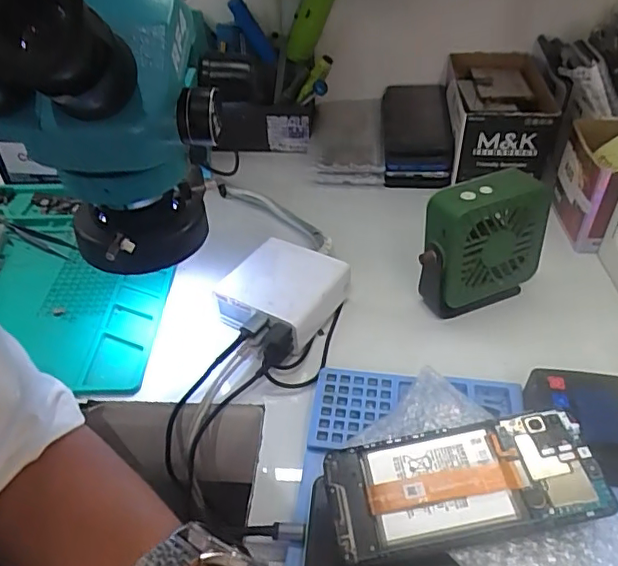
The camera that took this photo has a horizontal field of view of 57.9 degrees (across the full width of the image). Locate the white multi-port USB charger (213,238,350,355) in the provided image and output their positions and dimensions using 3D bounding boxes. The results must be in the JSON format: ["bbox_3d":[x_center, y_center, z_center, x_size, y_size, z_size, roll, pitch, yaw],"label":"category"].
[{"bbox_3d":[-0.026,0.008,0.484,0.090,0.040,0.095,26,48,28],"label":"white multi-port USB charger"}]

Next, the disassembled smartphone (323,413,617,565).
[{"bbox_3d":[0.092,0.120,0.338,0.155,0.012,0.071,-12,42,1],"label":"disassembled smartphone"}]

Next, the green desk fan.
[{"bbox_3d":[0.142,-0.030,0.470,0.100,0.113,0.042,-20,44,-19],"label":"green desk fan"}]

